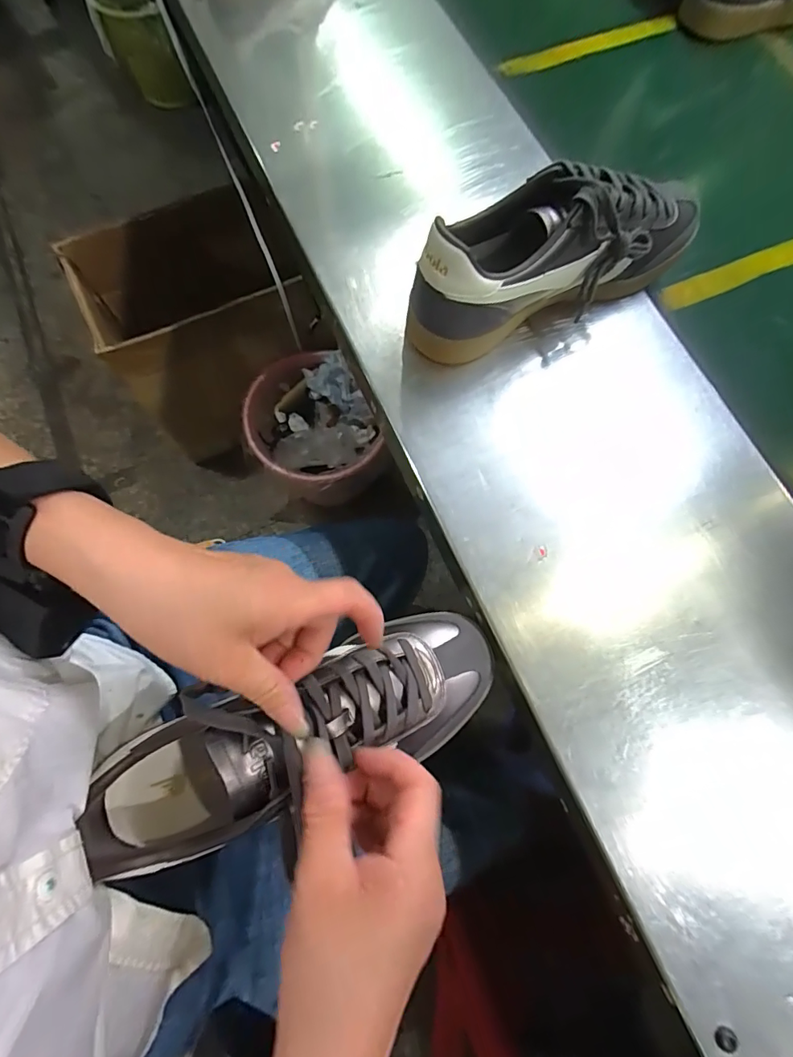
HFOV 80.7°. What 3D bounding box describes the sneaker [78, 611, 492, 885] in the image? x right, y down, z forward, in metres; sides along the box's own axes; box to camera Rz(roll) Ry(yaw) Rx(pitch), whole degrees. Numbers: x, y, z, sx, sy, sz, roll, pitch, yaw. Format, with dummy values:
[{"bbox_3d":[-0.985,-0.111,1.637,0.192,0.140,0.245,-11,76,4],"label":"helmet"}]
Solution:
[{"bbox_3d":[-0.061,0.130,0.287,0.271,0.086,0.089,-22,76,-10],"label":"sneaker"}]

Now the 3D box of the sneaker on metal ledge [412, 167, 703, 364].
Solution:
[{"bbox_3d":[0.129,-0.221,0.367,0.250,0.107,0.079,-21,76,-7],"label":"sneaker on metal ledge"}]

